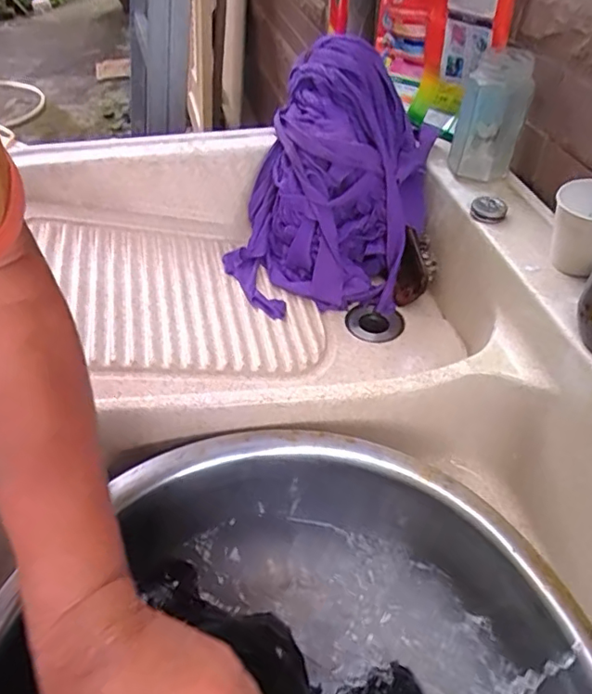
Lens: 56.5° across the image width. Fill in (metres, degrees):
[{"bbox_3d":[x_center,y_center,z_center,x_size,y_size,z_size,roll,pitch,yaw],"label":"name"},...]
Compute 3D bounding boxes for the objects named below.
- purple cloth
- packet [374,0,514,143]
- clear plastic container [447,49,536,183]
[{"bbox_3d":[0.036,-0.170,0.590,0.200,0.215,0.200,5,47,8],"label":"purple cloth"},{"bbox_3d":[0.154,-0.343,0.604,0.031,0.186,0.168,-34,54,-26],"label":"packet"},{"bbox_3d":[0.198,-0.231,0.563,0.064,0.114,0.052,13,49,15],"label":"clear plastic container"}]

